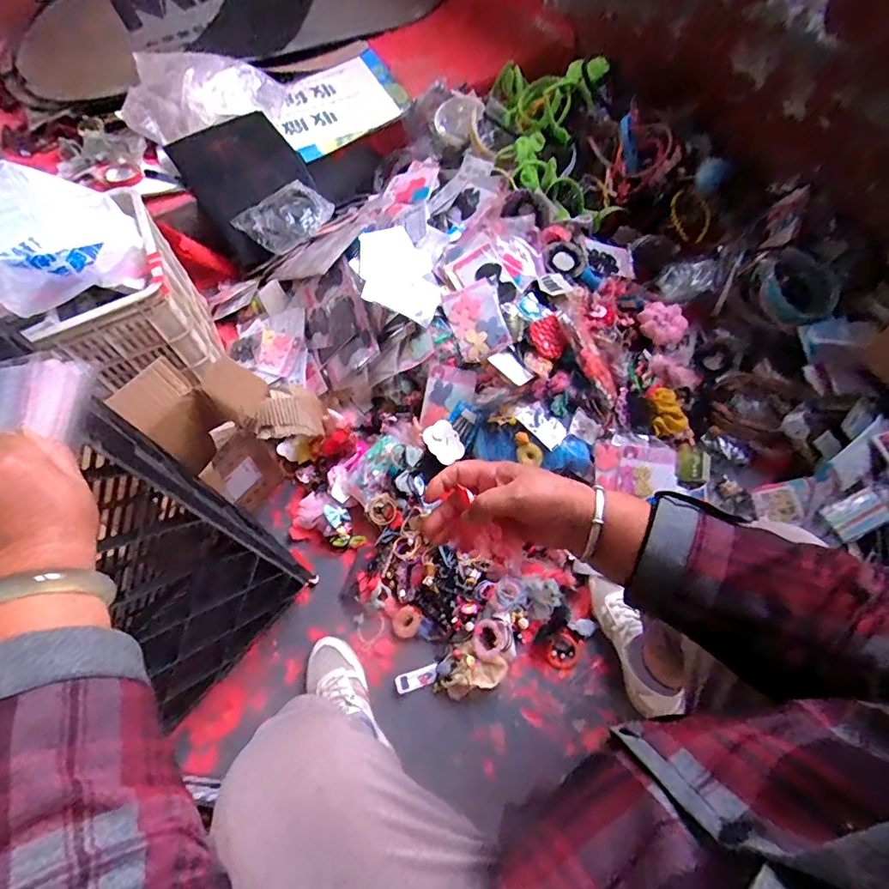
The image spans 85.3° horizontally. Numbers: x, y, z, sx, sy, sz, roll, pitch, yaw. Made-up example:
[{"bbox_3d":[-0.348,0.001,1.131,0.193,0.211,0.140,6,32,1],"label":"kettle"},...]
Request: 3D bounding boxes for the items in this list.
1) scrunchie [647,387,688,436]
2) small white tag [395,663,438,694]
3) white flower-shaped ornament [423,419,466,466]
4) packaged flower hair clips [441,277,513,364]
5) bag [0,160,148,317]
[{"bbox_3d":[0.414,-0.060,0.896,0.057,0.049,0.078,-5,62,1],"label":"scrunchie"},{"bbox_3d":[-0.044,0.384,0.791,0.070,0.005,0.027,-18,62,-6],"label":"small white tag"},{"bbox_3d":[0.000,-0.004,0.948,0.063,0.012,0.081,-35,89,-17],"label":"white flower-shaped ornament"},{"bbox_3d":[0.064,-0.237,0.928,0.099,0.017,0.141,-20,89,10],"label":"packaged flower hair clips"},{"bbox_3d":[-0.696,-0.347,0.820,0.263,0.179,0.305,-17,62,-6],"label":"bag"}]

